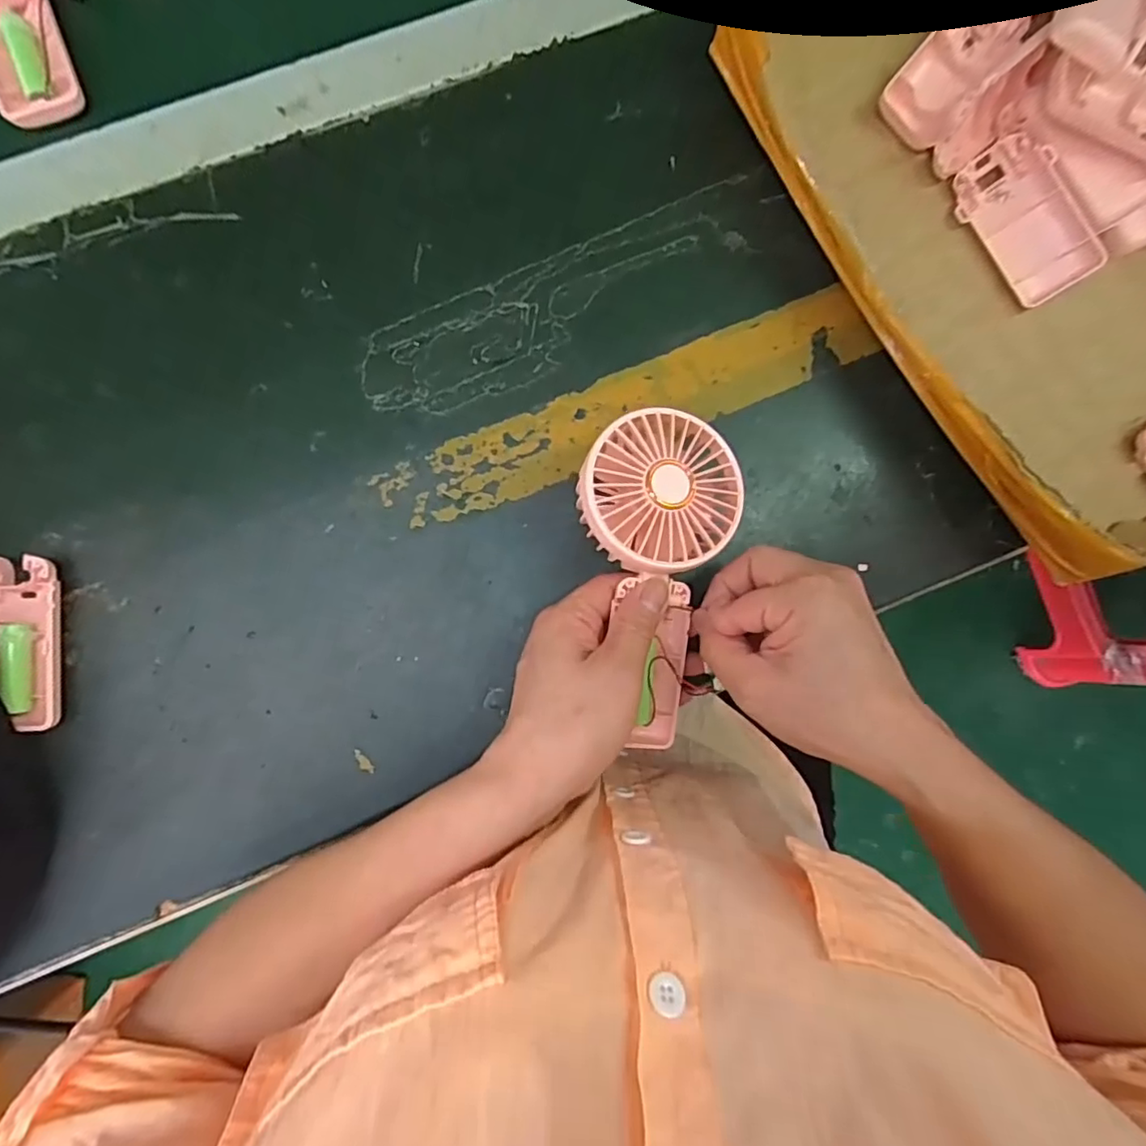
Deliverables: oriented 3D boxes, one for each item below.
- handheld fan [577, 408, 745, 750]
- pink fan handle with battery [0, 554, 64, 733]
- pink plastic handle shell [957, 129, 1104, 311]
[{"bbox_3d":[0.048,0.005,0.331,0.086,0.028,0.181,-1,96,-6],"label":"handheld fan"},{"bbox_3d":[-0.310,0.039,0.340,0.042,0.017,0.094,-1,88,-3],"label":"pink fan handle with battery"},{"bbox_3d":[0.273,-0.212,0.369,0.048,0.017,0.091,-35,87,20],"label":"pink plastic handle shell"}]

